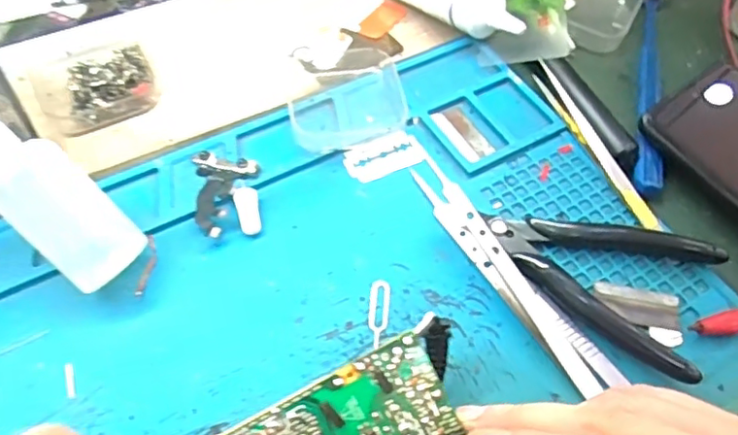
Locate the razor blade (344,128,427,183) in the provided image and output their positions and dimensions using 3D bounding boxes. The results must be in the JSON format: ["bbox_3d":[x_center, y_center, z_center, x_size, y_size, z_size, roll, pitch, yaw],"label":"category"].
[{"bbox_3d":[0.008,-0.033,0.328,0.042,0.004,0.024,-17,59,-15],"label":"razor blade"}]

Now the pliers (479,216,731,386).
[{"bbox_3d":[0.116,0.019,0.291,0.108,0.015,0.072,40,63,20],"label":"pliers"}]

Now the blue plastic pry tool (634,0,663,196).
[{"bbox_3d":[0.169,-0.079,0.363,0.014,0.009,0.164,15,57,7],"label":"blue plastic pry tool"}]

